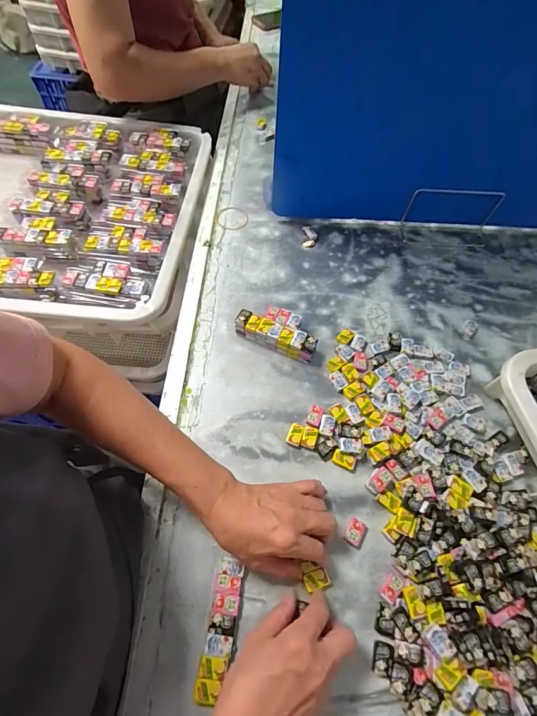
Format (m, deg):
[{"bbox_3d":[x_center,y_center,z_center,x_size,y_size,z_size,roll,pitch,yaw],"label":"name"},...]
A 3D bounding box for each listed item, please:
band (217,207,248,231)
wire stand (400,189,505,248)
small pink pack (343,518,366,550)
[{"bbox_3d":[-0.065,-0.257,0.647,0.057,0.004,0.062,5,62,-1],"label":"band"},{"bbox_3d":[0.317,-0.240,0.605,0.157,0.077,0.062,2,62,-3],"label":"wire stand"},{"bbox_3d":[0.098,0.197,0.398,0.022,0.008,0.027,29,64,11],"label":"small pink pack"}]

